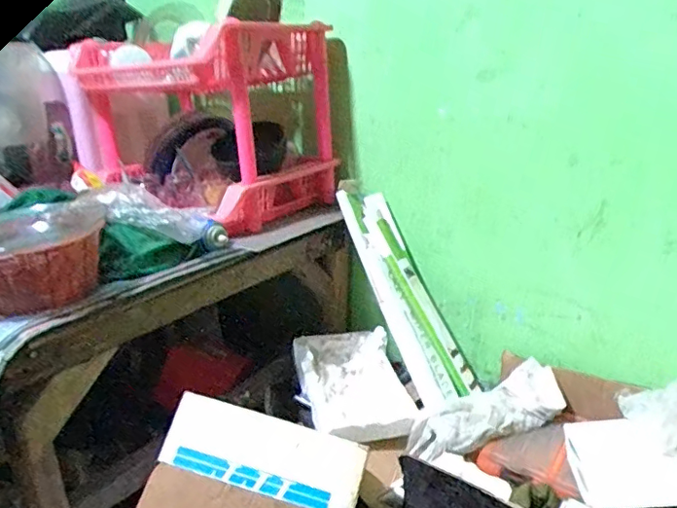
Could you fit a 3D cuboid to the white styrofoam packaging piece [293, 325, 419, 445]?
[{"bbox_3d":[0.027,0.243,1.038,0.204,0.083,0.262,-7,18,-10],"label":"white styrofoam packaging piece"}]

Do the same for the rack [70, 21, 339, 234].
[{"bbox_3d":[-0.270,-0.261,1.111,0.447,0.336,0.364,11,24,39],"label":"rack"}]

